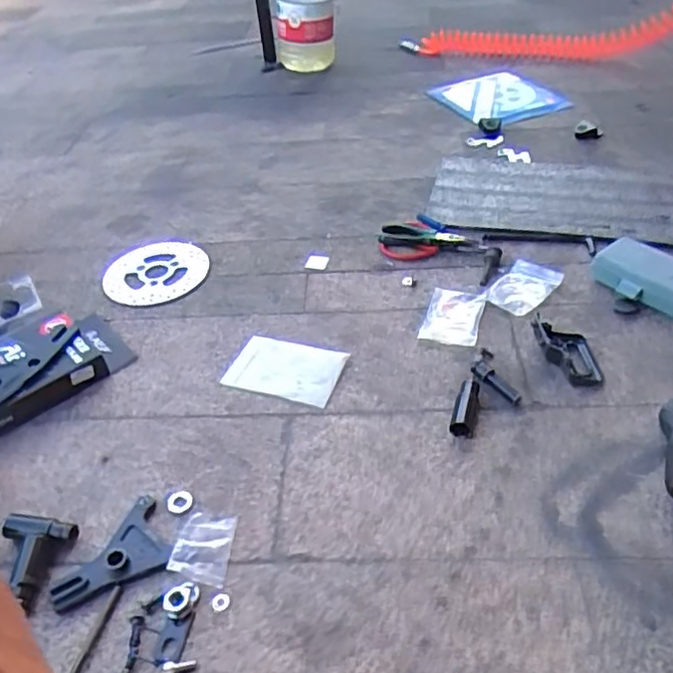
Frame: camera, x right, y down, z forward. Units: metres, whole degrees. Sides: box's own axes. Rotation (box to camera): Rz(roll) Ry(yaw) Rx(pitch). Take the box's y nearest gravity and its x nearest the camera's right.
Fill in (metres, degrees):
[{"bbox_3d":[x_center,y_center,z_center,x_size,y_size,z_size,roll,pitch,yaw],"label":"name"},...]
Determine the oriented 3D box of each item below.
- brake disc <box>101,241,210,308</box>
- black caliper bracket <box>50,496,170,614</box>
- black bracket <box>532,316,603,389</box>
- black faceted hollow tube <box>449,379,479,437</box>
[{"bbox_3d":[-0.295,-0.106,1.023,0.170,0.007,0.175,-3,42,3],"label":"brake disc"},{"bbox_3d":[-0.241,0.222,0.657,0.114,0.013,0.093,-19,43,-15],"label":"black caliper bracket"},{"bbox_3d":[0.305,0.016,0.831,0.057,0.017,0.134,-8,42,-3],"label":"black bracket"},{"bbox_3d":[0.158,0.083,0.767,0.027,0.026,0.084,7,43,14],"label":"black faceted hollow tube"}]

